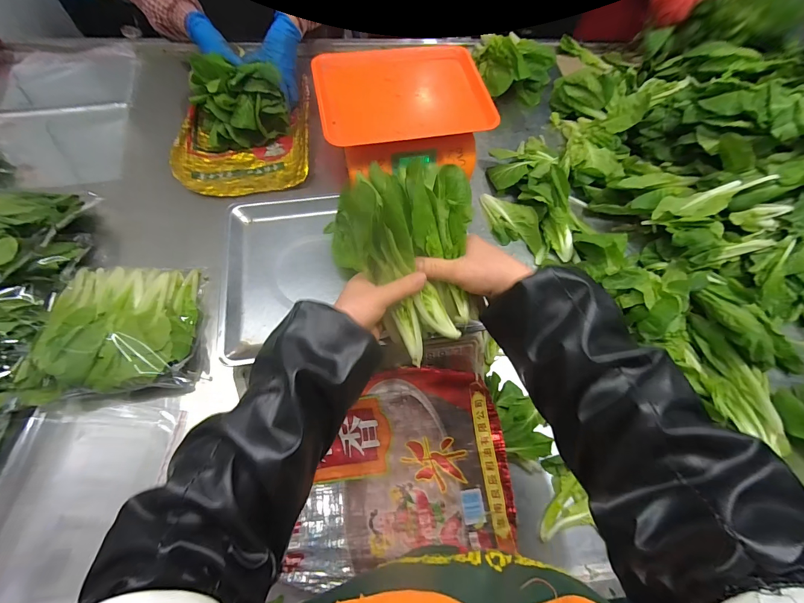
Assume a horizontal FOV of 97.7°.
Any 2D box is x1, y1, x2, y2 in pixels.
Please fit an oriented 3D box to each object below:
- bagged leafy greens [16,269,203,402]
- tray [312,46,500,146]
[{"bbox_3d":[-0.405,0.032,0.507,0.201,0.061,0.199,-5,65,-6],"label":"bagged leafy greens"},{"bbox_3d":[0.000,-0.369,0.620,0.289,0.038,0.207,-9,66,-8],"label":"tray"}]

